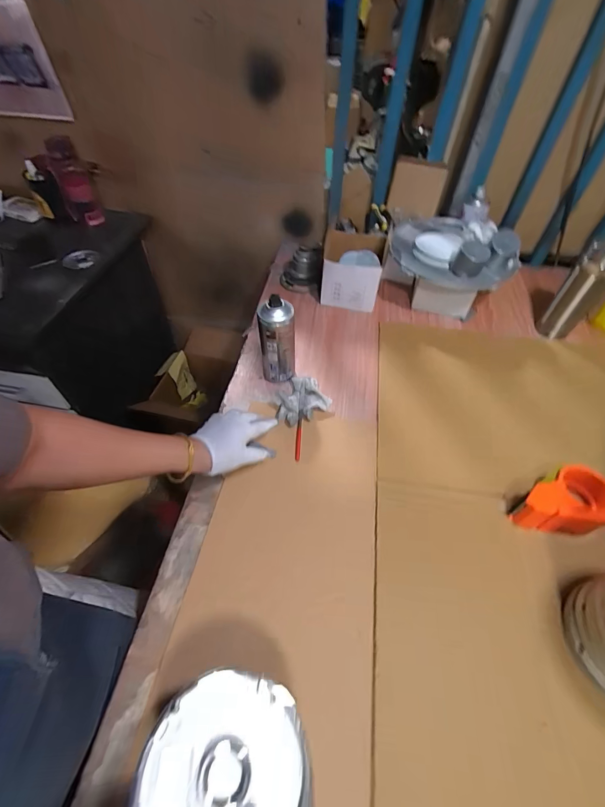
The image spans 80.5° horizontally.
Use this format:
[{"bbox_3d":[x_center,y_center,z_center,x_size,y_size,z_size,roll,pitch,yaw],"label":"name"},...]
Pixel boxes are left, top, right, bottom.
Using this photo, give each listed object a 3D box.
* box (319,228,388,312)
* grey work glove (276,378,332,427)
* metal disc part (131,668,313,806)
[{"bbox_3d":[0.115,-0.311,0.844,0.131,0.112,0.161,8,53,7],"label":"box"},{"bbox_3d":[-0.012,-0.011,0.653,0.104,0.046,0.090,-24,56,-17],"label":"grey work glove"},{"bbox_3d":[-0.061,0.309,0.303,0.139,0.030,0.114,18,53,-3],"label":"metal disc part"}]

